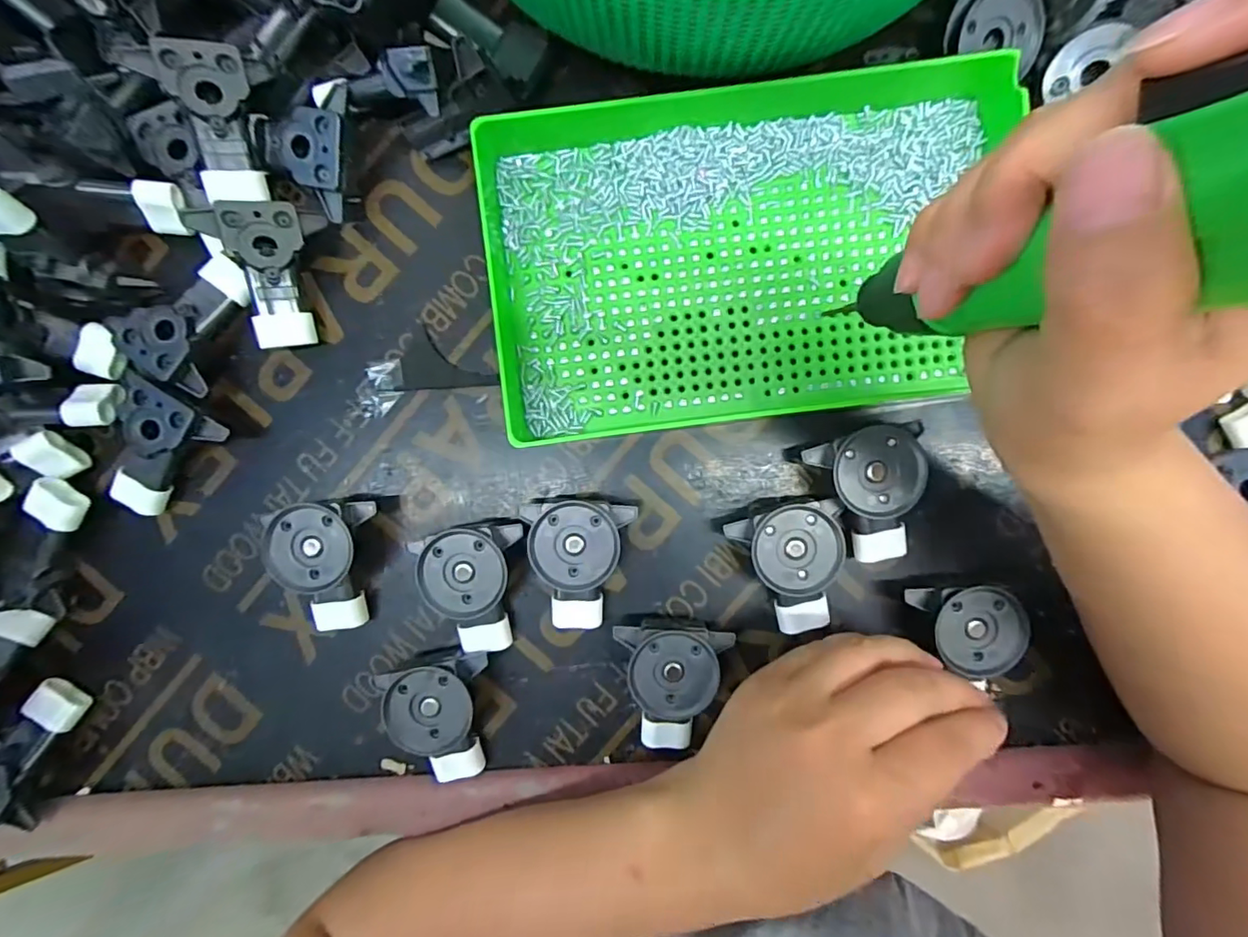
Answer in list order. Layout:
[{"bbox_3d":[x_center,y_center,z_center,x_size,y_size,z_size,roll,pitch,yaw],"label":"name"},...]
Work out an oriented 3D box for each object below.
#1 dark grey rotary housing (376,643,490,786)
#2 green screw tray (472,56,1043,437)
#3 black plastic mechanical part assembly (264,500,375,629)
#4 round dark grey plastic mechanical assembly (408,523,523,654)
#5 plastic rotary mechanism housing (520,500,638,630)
[{"bbox_3d":[-0.094,0.122,0.272,0.046,0.031,0.070,5,92,1],"label":"dark grey rotary housing"},{"bbox_3d":[0.060,-0.103,0.252,0.239,0.036,0.156,-7,92,1],"label":"green screw tray"},{"bbox_3d":[-0.151,0.048,0.269,0.043,0.031,0.065,6,92,1],"label":"black plastic mechanical part assembly"},{"bbox_3d":[-0.076,0.057,0.269,0.047,0.030,0.059,2,92,1],"label":"round dark grey plastic mechanical assembly"},{"bbox_3d":[-0.019,0.047,0.270,0.049,0.029,0.067,-4,92,1],"label":"plastic rotary mechanism housing"}]

